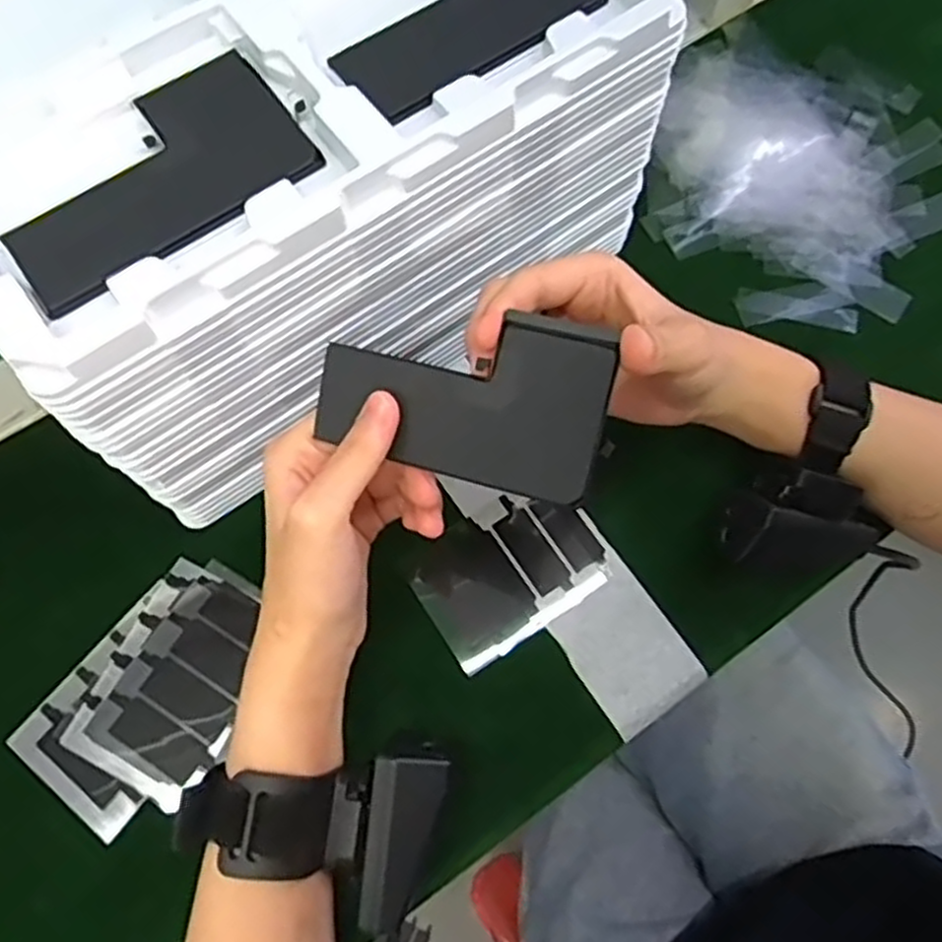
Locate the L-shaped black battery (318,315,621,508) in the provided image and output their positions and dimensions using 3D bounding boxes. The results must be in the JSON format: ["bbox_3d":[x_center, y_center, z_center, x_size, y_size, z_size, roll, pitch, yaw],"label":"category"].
[{"bbox_3d":[-0.004,-0.028,0.275,0.105,0.004,0.061,13,107,13],"label":"L-shaped black battery"}]

